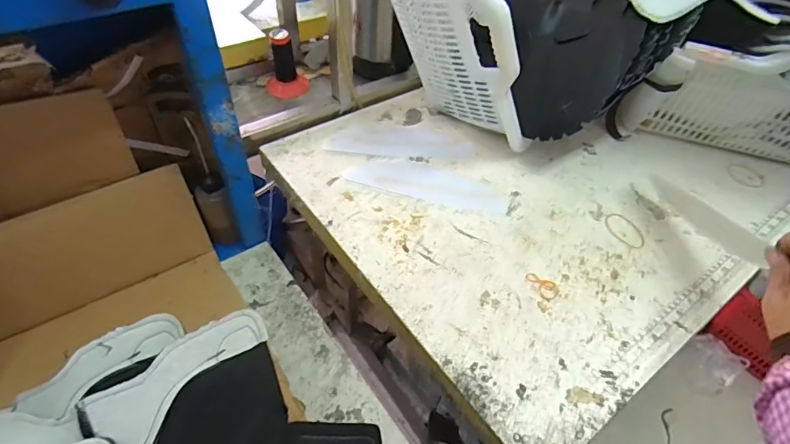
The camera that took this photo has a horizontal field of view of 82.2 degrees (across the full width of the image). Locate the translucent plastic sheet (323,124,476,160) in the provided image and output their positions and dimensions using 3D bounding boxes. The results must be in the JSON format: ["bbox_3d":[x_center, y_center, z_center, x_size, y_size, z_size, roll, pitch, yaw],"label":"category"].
[{"bbox_3d":[0.010,-0.124,0.674,0.207,0.004,0.078,4,48,0],"label":"translucent plastic sheet"}]

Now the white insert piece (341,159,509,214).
[{"bbox_3d":[0.044,-0.054,0.614,0.214,0.004,0.067,17,49,11],"label":"white insert piece"}]

